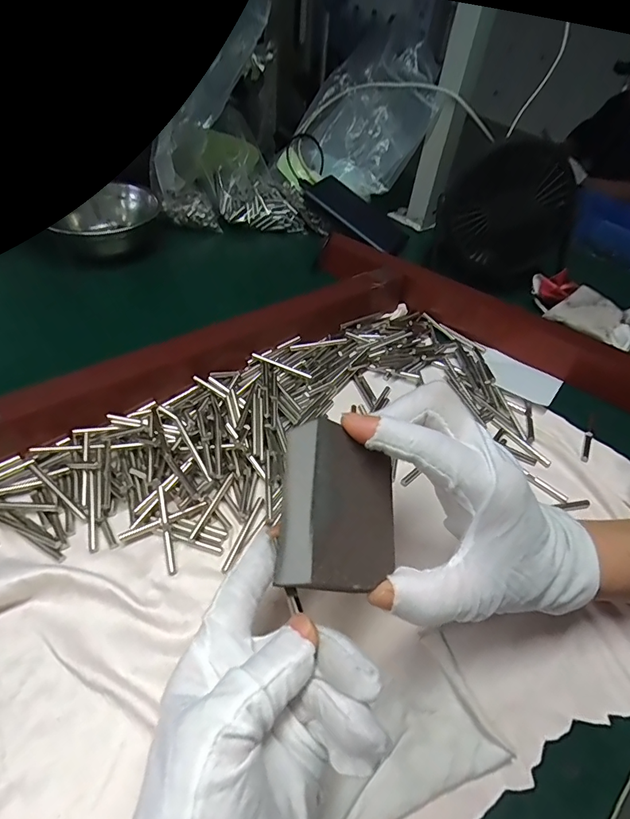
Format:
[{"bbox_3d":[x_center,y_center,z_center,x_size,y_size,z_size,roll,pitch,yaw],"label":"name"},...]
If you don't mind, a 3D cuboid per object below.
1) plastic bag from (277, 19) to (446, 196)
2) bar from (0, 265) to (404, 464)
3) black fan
[{"bbox_3d":[0.048,-0.352,0.543,0.176,0.157,0.095,-2,48,-8],"label":"plastic bag"},{"bbox_3d":[-0.082,-0.049,0.363,0.390,0.033,0.035,-27,56,-27],"label":"bar"},{"bbox_3d":[0.206,-0.202,0.481,0.134,0.162,0.060,16,48,8],"label":"black fan"}]

